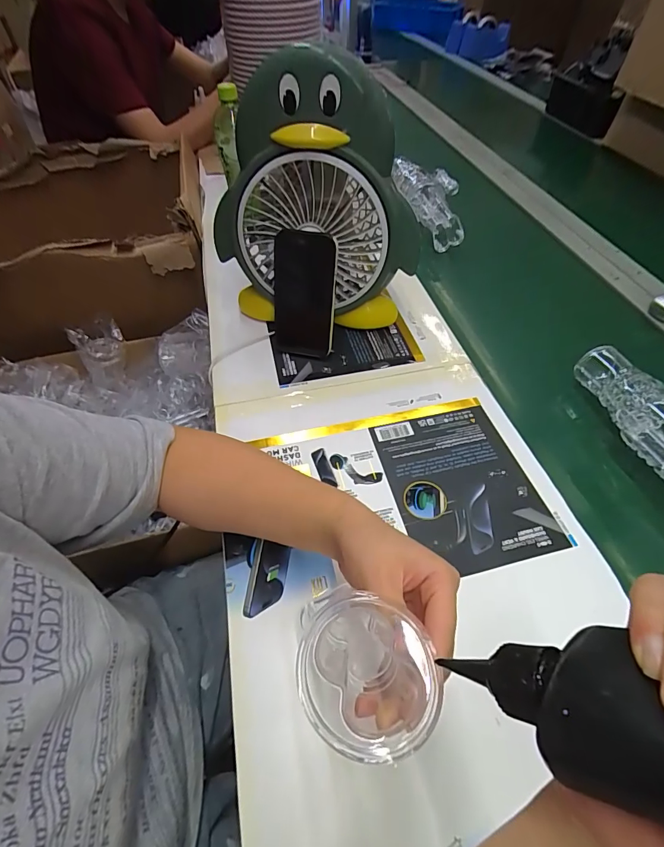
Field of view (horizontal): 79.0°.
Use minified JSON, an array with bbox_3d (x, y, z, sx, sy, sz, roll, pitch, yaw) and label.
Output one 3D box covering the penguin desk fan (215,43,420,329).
[{"bbox_3d":[-0.020,-0.265,0.505,0.243,0.285,0.127,16,55,12],"label":"penguin desk fan"}]

